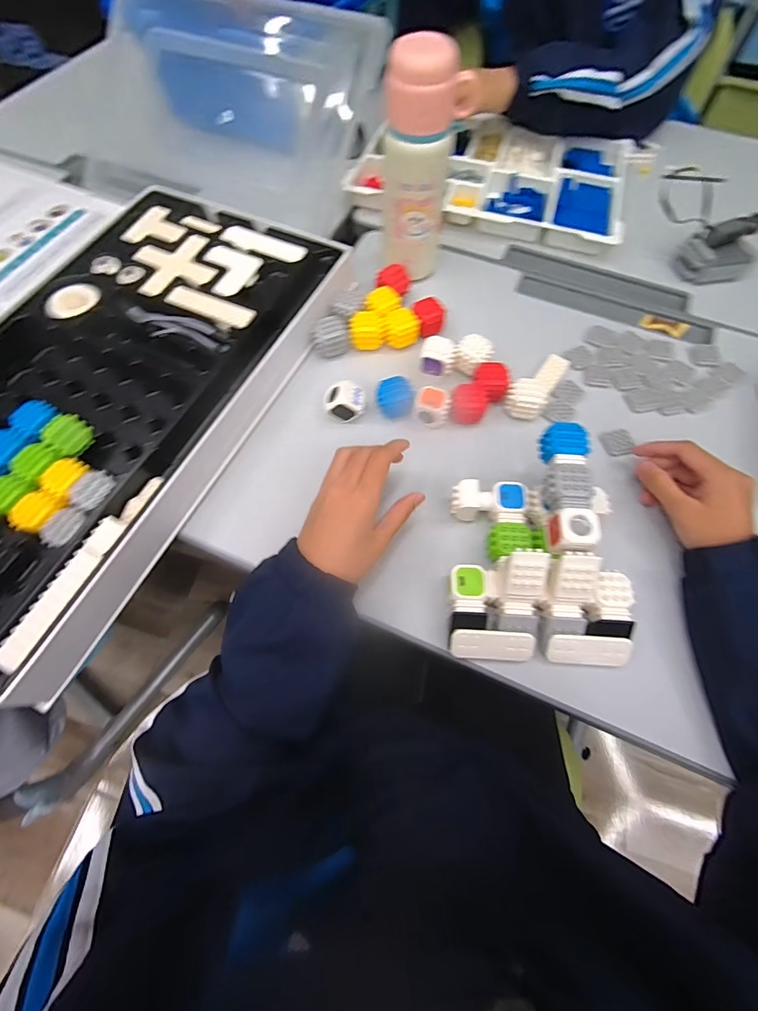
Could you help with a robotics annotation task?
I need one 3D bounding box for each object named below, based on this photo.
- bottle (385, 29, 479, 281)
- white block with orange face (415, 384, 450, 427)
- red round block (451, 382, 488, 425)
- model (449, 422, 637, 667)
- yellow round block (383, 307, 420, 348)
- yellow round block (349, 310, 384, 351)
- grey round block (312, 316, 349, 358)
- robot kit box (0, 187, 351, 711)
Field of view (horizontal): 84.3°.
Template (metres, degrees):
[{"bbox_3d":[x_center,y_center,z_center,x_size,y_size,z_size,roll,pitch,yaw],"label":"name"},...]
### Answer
[{"bbox_3d":[0.040,-0.353,0.458,0.071,0.205,0.057,-12,67,-5],"label":"bottle"},{"bbox_3d":[0.056,-0.104,0.445,0.035,0.028,0.035,5,67,2],"label":"white block with orange face"},{"bbox_3d":[0.094,-0.106,0.444,0.037,0.033,0.031,18,68,7],"label":"red round block"},{"bbox_3d":[0.138,0.033,0.362,0.145,0.078,0.186,3,67,1],"label":"model"},{"bbox_3d":[0.025,-0.207,0.492,0.040,0.033,0.034,-3,67,-1],"label":"yellow round block"},{"bbox_3d":[-0.015,-0.204,0.491,0.037,0.031,0.033,-3,67,-1],"label":"yellow round block"},{"bbox_3d":[-0.056,-0.192,0.481,0.039,0.029,0.037,0,67,0],"label":"grey round block"},{"bbox_3d":[-0.280,-0.129,0.442,0.295,0.057,0.528,25,69,10],"label":"robot kit box"}]

